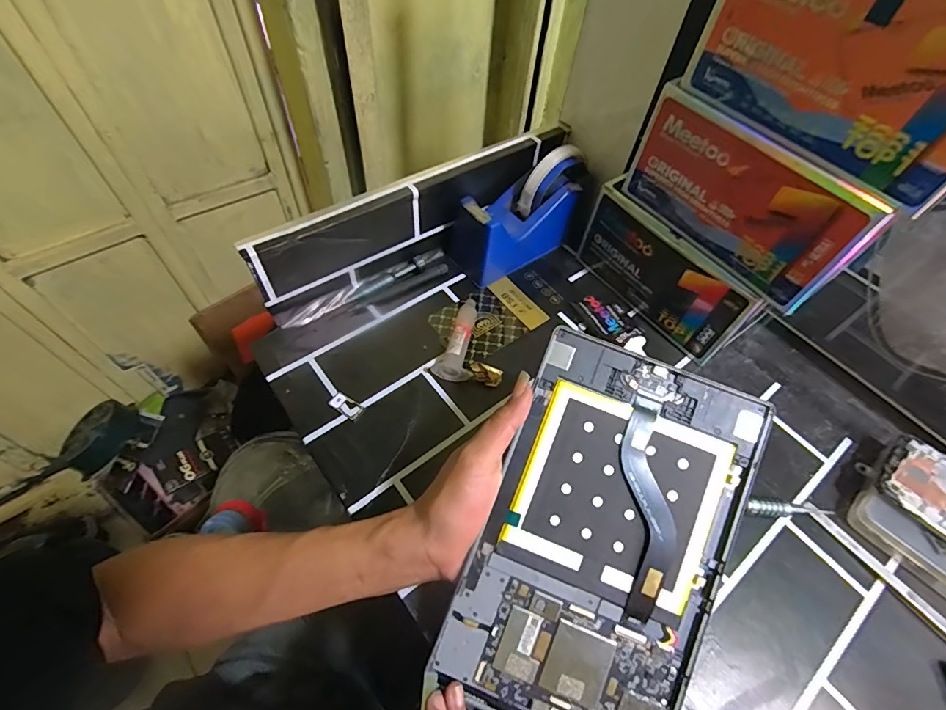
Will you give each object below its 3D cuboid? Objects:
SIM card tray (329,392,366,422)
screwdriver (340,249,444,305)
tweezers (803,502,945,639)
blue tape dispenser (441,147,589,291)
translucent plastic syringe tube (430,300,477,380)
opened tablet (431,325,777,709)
[{"bbox_3d":[-0.108,0.043,0.382,0.028,0.004,0.015,28,59,13],"label":"SIM card tray"},{"bbox_3d":[-0.078,-0.081,0.456,0.120,0.010,0.014,-36,67,-24],"label":"screwdriver"},{"bbox_3d":[0.313,0.170,0.330,0.013,0.009,0.144,-32,65,-23],"label":"tweezers"},{"bbox_3d":[0.048,-0.151,0.466,0.140,0.097,0.066,-31,65,-22],"label":"blue tape dispenser"},{"bbox_3d":[-0.012,-0.017,0.422,0.029,0.020,0.090,14,57,4],"label":"translucent plastic syringe tube"},{"bbox_3d":[0.082,0.115,0.281,0.144,0.005,0.232,21,83,6],"label":"opened tablet"}]

